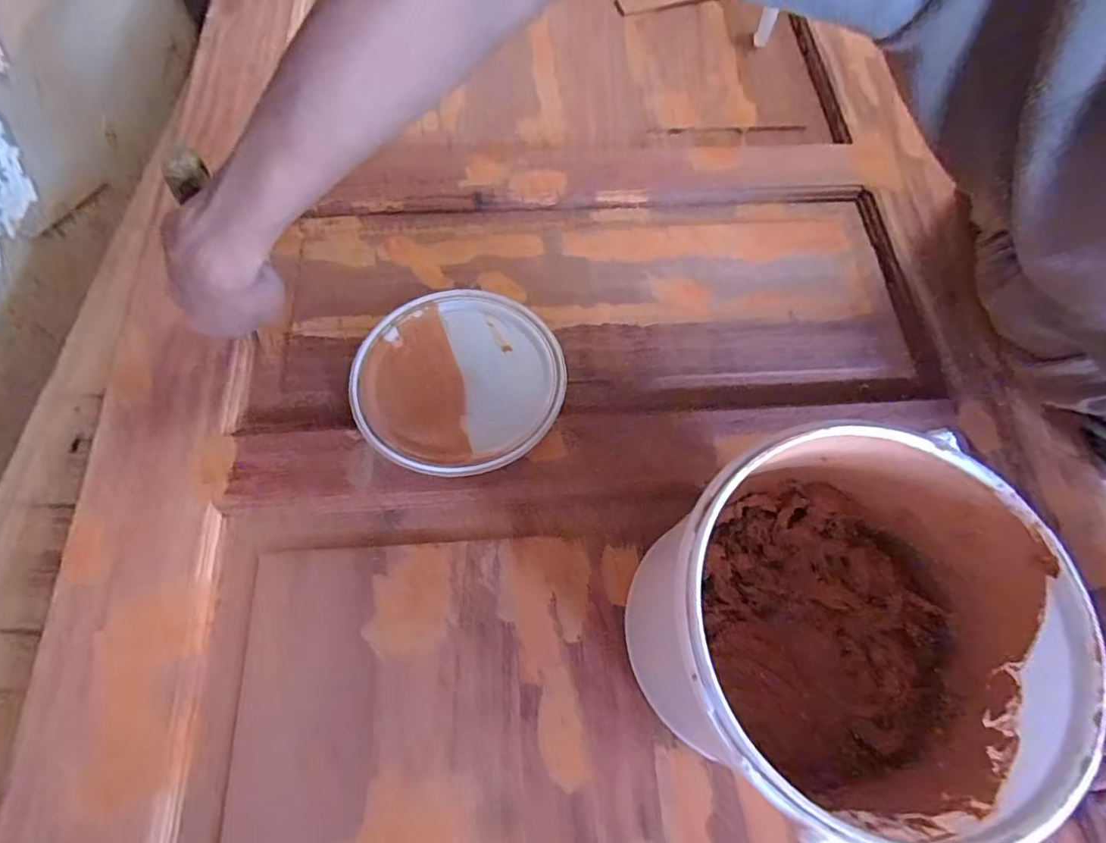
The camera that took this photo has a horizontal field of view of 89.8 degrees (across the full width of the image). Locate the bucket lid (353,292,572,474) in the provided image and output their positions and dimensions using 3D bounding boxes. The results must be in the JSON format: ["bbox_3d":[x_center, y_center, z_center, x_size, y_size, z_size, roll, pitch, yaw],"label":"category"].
[{"bbox_3d":[-0.080,-0.038,0.469,0.174,0.019,0.169,1,67,-2],"label":"bucket lid"}]

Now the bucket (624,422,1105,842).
[{"bbox_3d":[0.143,0.116,0.325,0.181,0.187,0.172,1,67,-2],"label":"bucket"}]

